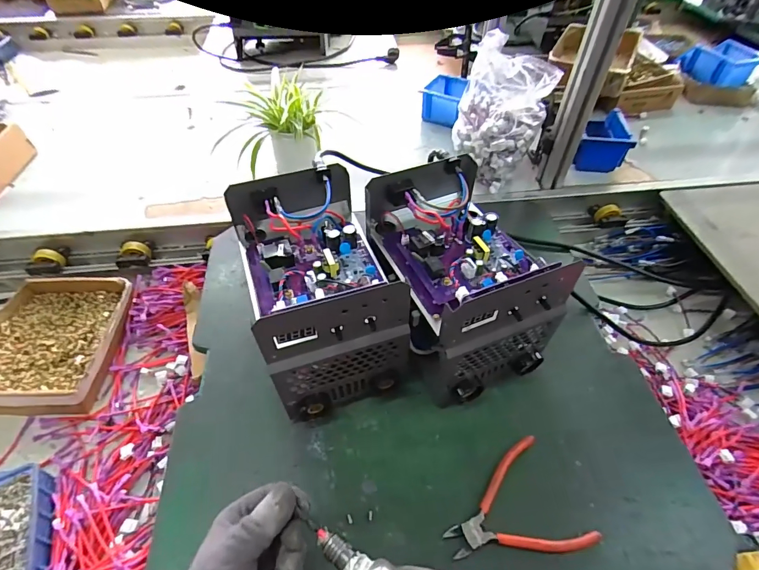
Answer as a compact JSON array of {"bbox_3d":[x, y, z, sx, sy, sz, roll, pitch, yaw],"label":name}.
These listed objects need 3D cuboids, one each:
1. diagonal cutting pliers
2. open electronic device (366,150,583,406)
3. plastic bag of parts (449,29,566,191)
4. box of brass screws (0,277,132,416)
[{"bbox_3d":[0.136,0.237,0.422,0.138,0.014,0.109,-22,53,-17],"label":"diagonal cutting pliers"},{"bbox_3d":[0.091,-0.002,0.515,0.148,0.195,0.233,-18,52,-15],"label":"open electronic device"},{"bbox_3d":[0.216,-0.306,0.766,0.155,0.198,0.139,34,58,26],"label":"plastic bag of parts"},{"bbox_3d":[-0.506,0.083,0.644,0.207,0.043,0.232,-1,49,0],"label":"box of brass screws"}]

